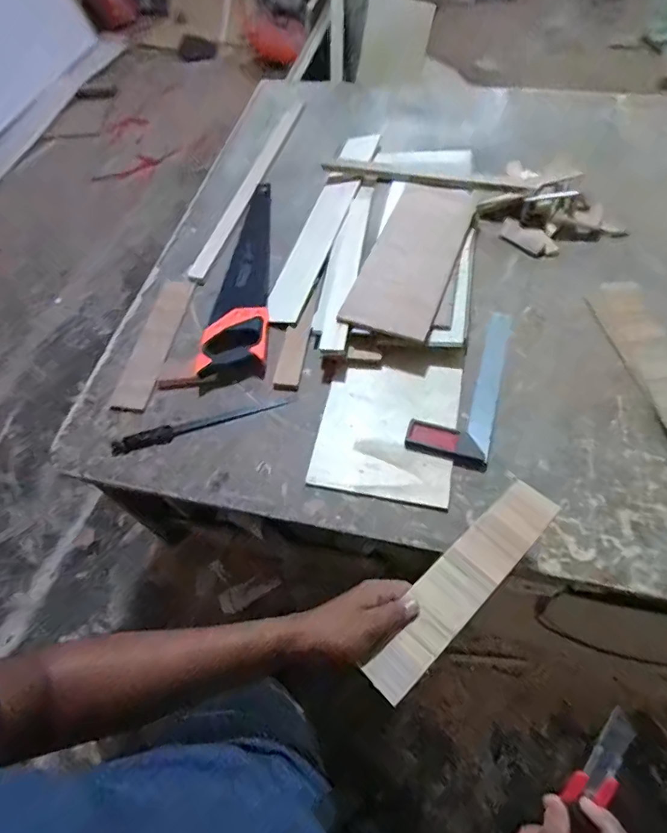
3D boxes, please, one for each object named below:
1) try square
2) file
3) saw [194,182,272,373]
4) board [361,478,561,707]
[{"bbox_3d":[0.221,-0.064,0.765,0.120,0.020,0.301,17,63,14],"label":"try square"},{"bbox_3d":[-0.222,0.013,0.777,0.297,0.017,0.028,-16,60,-4],"label":"file"},{"bbox_3d":[-0.169,-0.296,0.920,0.111,0.032,0.507,-1,60,5],"label":"saw"},{"bbox_3d":[0.144,0.180,0.511,0.064,0.011,0.283,39,67,23],"label":"board"}]

